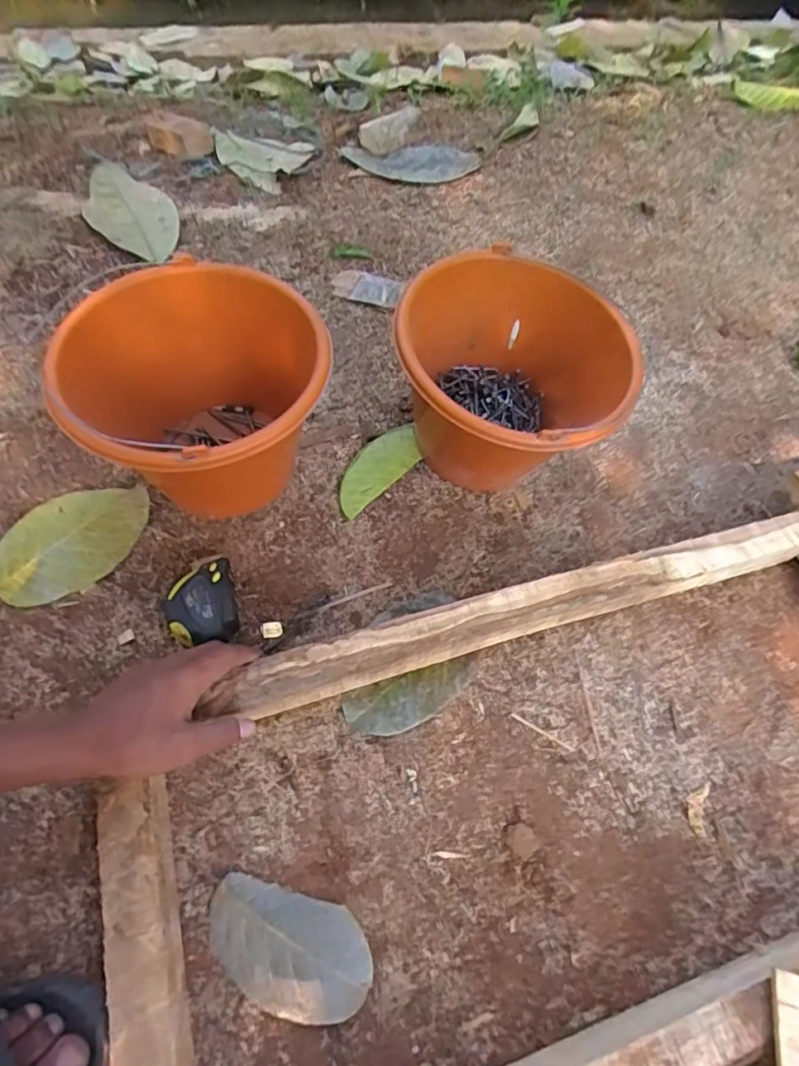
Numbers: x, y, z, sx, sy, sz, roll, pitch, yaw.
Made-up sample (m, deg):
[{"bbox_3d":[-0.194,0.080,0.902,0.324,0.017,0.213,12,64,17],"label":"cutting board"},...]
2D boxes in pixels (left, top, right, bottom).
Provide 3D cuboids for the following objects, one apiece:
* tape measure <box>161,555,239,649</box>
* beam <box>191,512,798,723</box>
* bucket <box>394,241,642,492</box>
[{"bbox_3d":[-0.191,0.073,0.564,0.062,0.041,0.080,-15,62,-12],"label":"tape measure"},{"bbox_3d":[0.138,0.076,0.575,0.619,0.059,0.046,-14,62,-12],"label":"beam"},{"bbox_3d":[0.112,-0.142,0.631,0.227,0.188,0.226,2,60,-3],"label":"bucket"}]

